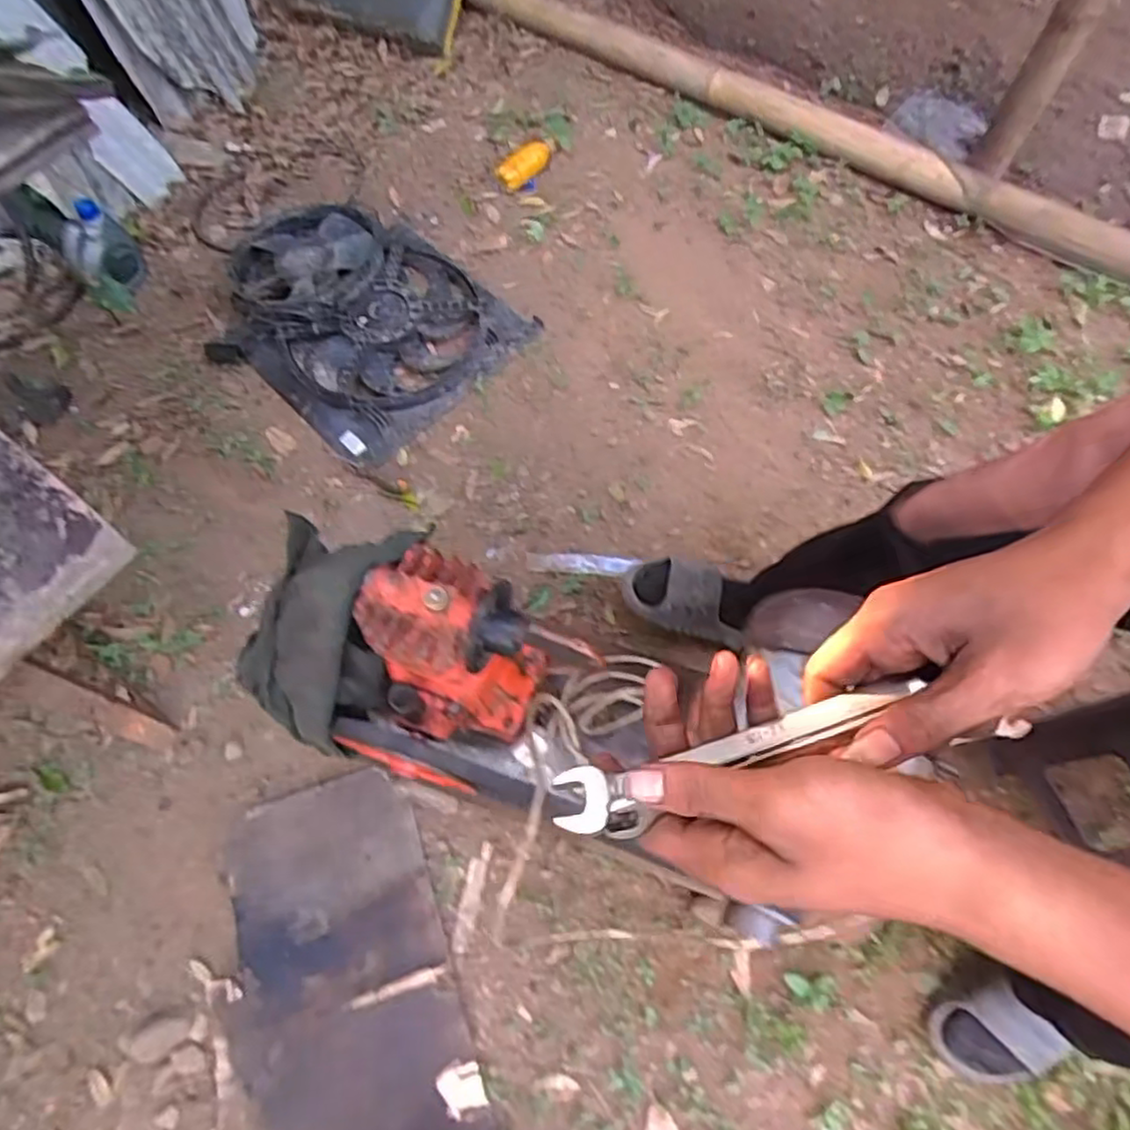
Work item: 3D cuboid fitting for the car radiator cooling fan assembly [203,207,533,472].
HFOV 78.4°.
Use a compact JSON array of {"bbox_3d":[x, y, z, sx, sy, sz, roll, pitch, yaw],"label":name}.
[{"bbox_3d":[-0.404,-0.493,1.346,0.533,0.127,0.469,37,69,16],"label":"car radiator cooling fan assembly"}]

